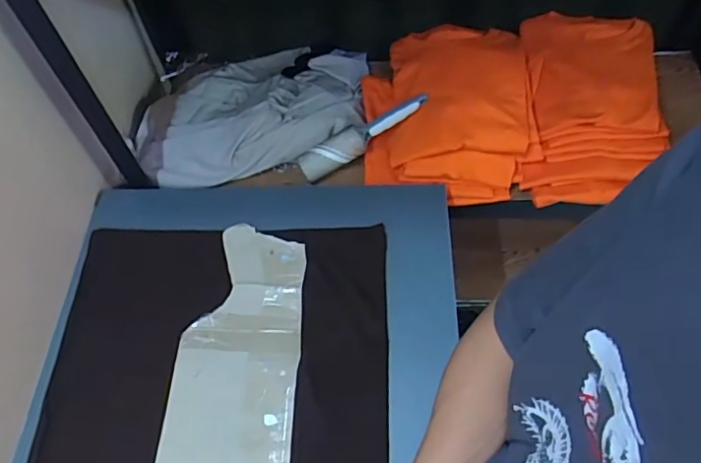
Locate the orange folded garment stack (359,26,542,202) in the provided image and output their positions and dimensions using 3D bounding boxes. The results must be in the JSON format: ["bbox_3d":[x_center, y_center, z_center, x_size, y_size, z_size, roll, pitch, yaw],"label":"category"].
[{"bbox_3d":[0.147,-0.189,0.850,0.253,0.094,0.294,-4,58,1],"label":"orange folded garment stack"}]

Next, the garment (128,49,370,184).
[{"bbox_3d":[-0.159,-0.214,0.934,0.405,0.044,0.281,-13,58,-5],"label":"garment"}]

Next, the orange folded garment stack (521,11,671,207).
[{"bbox_3d":[0.360,-0.191,0.829,0.192,0.088,0.301,4,58,6],"label":"orange folded garment stack"}]

